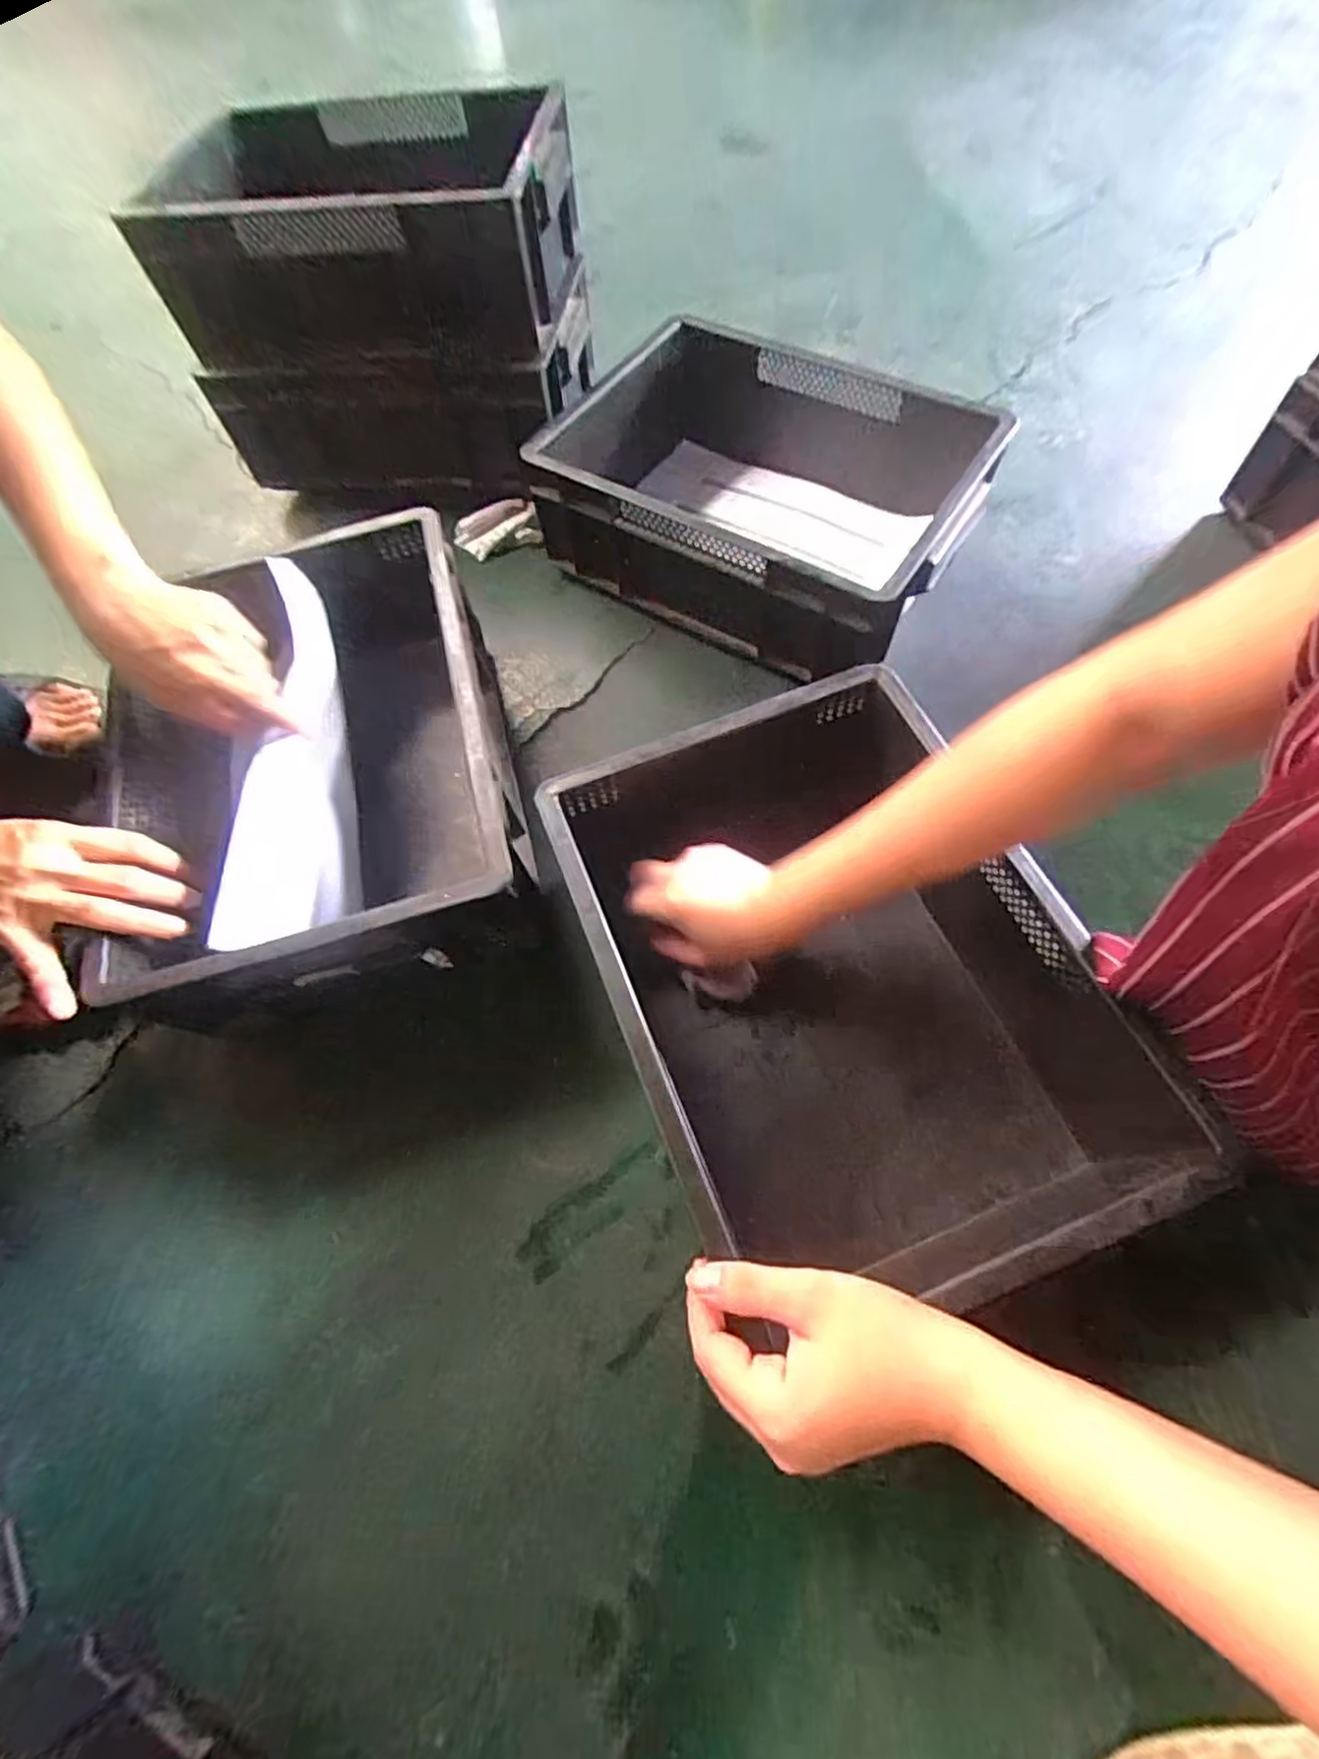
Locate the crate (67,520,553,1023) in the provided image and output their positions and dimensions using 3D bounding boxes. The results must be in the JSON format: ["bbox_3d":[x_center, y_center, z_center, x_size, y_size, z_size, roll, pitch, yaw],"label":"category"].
[{"bbox_3d":[-0.233,-0.074,0.498,0.237,0.139,0.326,-15,63,-4],"label":"crate"}]

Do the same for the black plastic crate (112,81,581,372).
[{"bbox_3d":[-0.246,-0.559,0.601,0.330,0.108,0.223,1,64,4],"label":"black plastic crate"}]

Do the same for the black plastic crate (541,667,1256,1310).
[{"bbox_3d":[0.109,0.053,0.432,0.273,0.128,0.338,-20,64,-6],"label":"black plastic crate"}]

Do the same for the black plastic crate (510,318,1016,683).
[{"bbox_3d":[0.088,-0.344,0.614,0.350,0.123,0.258,28,69,16],"label":"black plastic crate"}]

